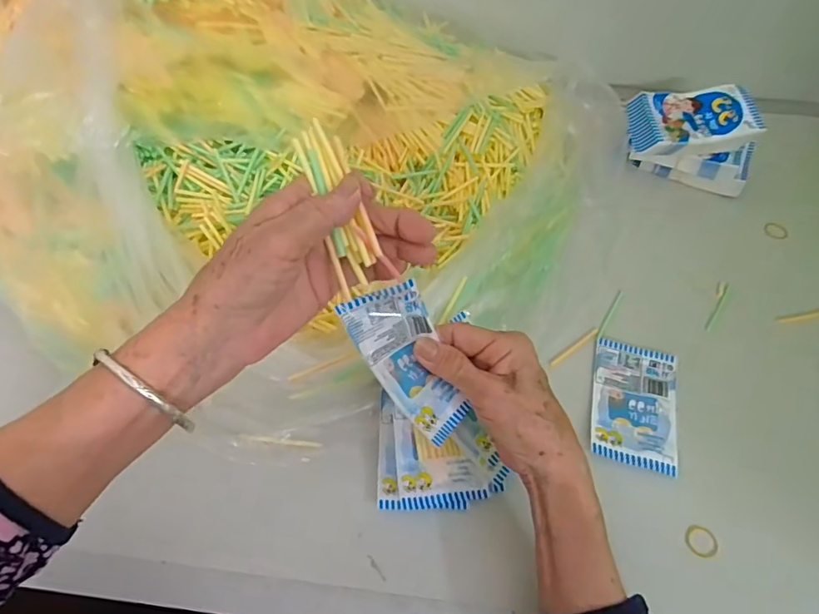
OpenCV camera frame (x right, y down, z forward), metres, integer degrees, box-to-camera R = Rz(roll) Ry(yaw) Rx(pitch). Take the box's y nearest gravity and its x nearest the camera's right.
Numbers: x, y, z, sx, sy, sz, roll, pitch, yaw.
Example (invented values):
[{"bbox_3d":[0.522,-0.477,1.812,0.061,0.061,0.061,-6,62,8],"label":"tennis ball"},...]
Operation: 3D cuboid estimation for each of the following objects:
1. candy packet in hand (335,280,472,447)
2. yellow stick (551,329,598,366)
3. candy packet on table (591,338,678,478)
[{"bbox_3d":[0.001,0.034,0.319,0.050,0.034,0.100,-31,96,-19],"label":"candy packet in hand"},{"bbox_3d":[0.145,0.035,0.443,0.059,0.004,0.005,-32,64,-19],"label":"yellow stick"},{"bbox_3d":[0.186,0.078,0.413,0.066,0.010,0.108,13,58,7],"label":"candy packet on table"}]

